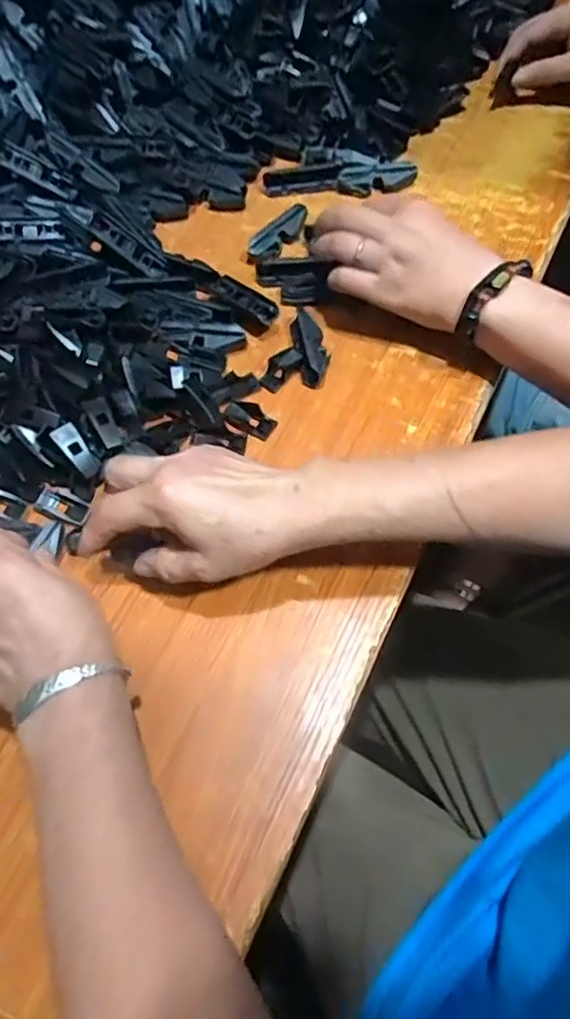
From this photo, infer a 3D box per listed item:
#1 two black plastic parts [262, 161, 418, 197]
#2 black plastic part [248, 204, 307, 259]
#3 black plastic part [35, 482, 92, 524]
[{"bbox_3d":[0.051,-0.314,0.580,0.141,0.016,0.028,2,64,3],"label":"two black plastic parts"},{"bbox_3d":[-0.003,-0.249,0.551,0.019,0.017,0.070,39,71,19],"label":"black plastic part"},{"bbox_3d":[-0.160,-0.005,0.445,0.042,0.007,0.022,24,67,13],"label":"black plastic part"}]

